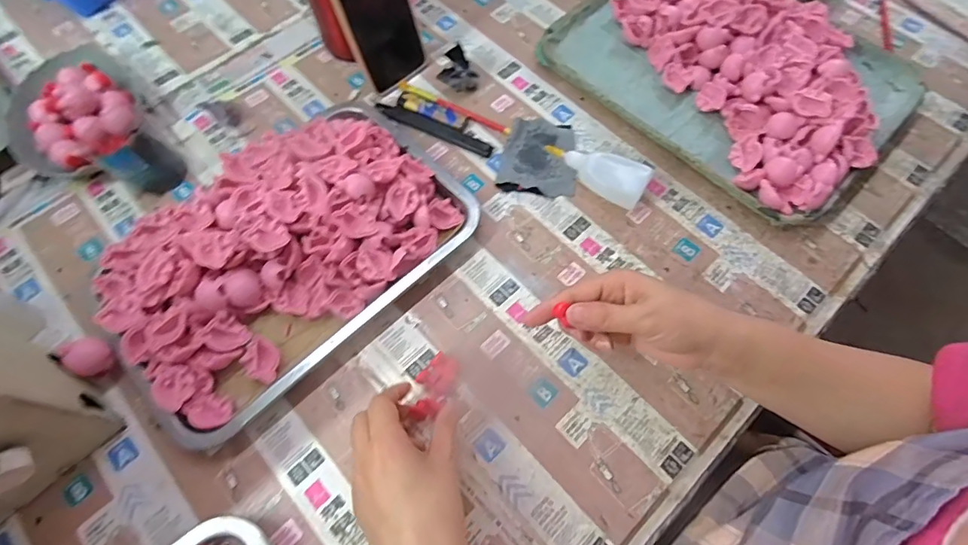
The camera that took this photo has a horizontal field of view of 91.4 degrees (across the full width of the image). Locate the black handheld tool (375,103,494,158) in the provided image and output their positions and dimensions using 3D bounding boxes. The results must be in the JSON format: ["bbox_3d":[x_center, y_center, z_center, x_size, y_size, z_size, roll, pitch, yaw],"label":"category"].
[{"bbox_3d":[-0.054,-0.152,0.499,0.133,0.008,0.017,22,70,10],"label":"black handheld tool"}]

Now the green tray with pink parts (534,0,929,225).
[{"bbox_3d":[0.257,-0.228,0.500,0.336,0.053,0.251,43,74,16],"label":"green tray with pink parts"}]

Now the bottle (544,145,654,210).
[{"bbox_3d":[0.108,-0.099,0.465,0.101,0.027,0.042,27,71,11],"label":"bottle"}]

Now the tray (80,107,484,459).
[{"bbox_3d":[-0.174,-0.021,0.420,0.309,0.056,0.190,-42,73,-15],"label":"tray"}]

